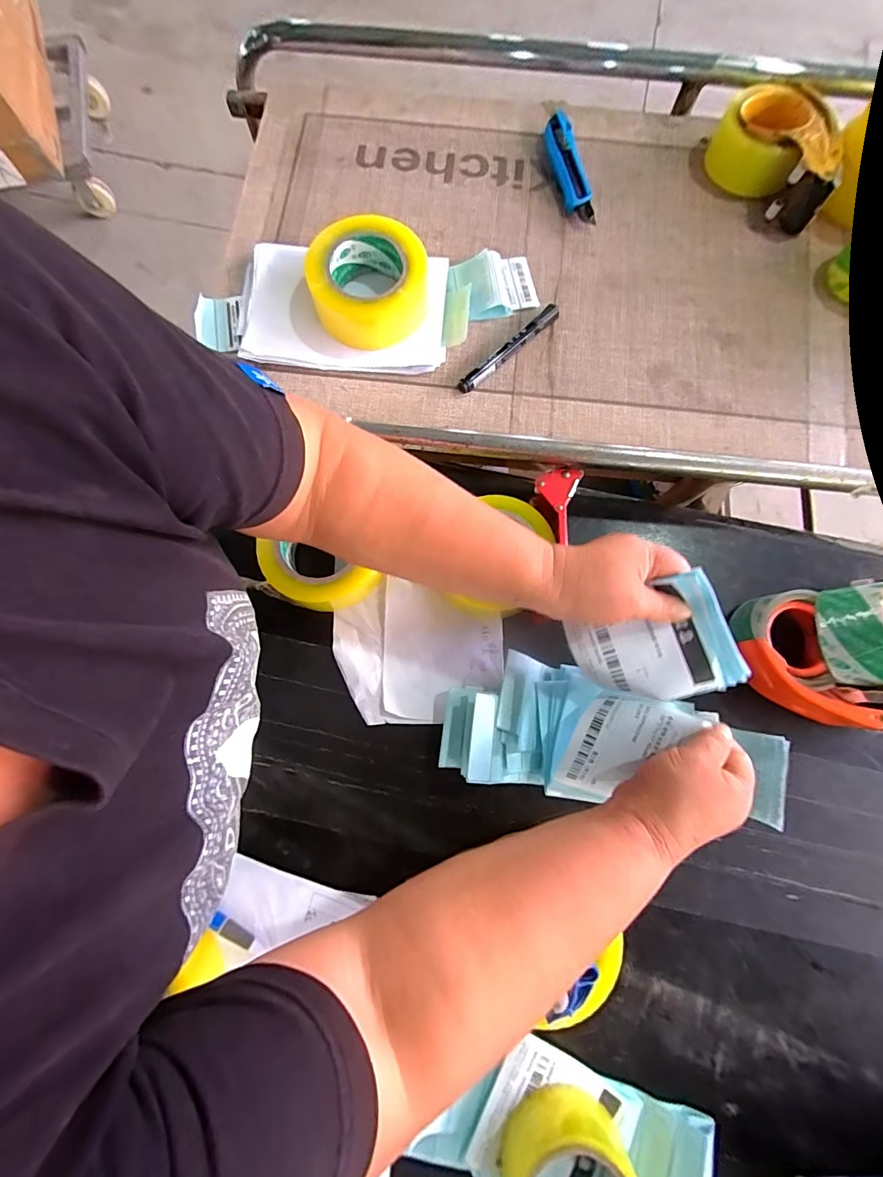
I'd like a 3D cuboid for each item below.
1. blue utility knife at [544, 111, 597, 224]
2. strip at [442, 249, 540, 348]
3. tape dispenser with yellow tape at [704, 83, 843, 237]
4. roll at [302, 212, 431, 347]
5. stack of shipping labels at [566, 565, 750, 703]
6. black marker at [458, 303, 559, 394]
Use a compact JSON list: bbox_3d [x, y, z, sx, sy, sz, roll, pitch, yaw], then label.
[{"bbox_3d":[0.151,-0.500,0.529,0.032,0.018,0.144,-10,79,-3],"label":"blue utility knife"},{"bbox_3d":[0.053,-0.324,0.491,0.107,0.022,0.109,-5,79,-2],"label":"strip"},{"bbox_3d":[0.384,-0.512,0.519,0.114,0.061,0.156,10,79,1],"label":"tape dispenser with yellow tape"},{"bbox_3d":[-0.076,-0.321,0.473,0.120,0.057,0.110,0,79,-1],"label":"roll"},{"bbox_3d":[0.169,0.049,0.359,0.113,0.011,0.094,-26,93,22],"label":"stack of shipping labels"},{"bbox_3d":[0.073,-0.258,0.480,0.141,0.015,0.014,-42,83,-9],"label":"black marker"}]

